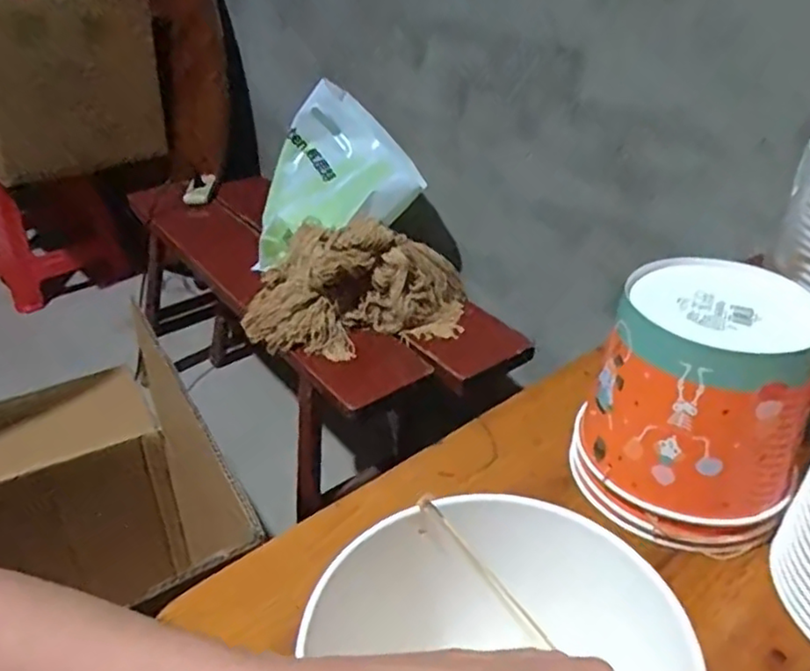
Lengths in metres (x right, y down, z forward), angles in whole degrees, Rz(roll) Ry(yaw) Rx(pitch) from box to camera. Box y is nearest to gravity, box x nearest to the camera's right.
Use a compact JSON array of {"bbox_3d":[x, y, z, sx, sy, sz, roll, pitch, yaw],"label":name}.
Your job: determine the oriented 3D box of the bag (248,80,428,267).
[{"bbox_3d":[-0.161,-0.273,1.227,0.338,0.080,0.290,-44,81,-3],"label":"bag"}]

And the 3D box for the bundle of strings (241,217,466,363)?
[{"bbox_3d":[-0.076,-0.078,1.046,0.366,0.172,0.133,-4,35,-8],"label":"bundle of strings"}]

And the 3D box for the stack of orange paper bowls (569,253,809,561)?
[{"bbox_3d":[0.217,0.053,0.477,0.145,0.165,0.133,26,41,31],"label":"stack of orange paper bowls"}]

